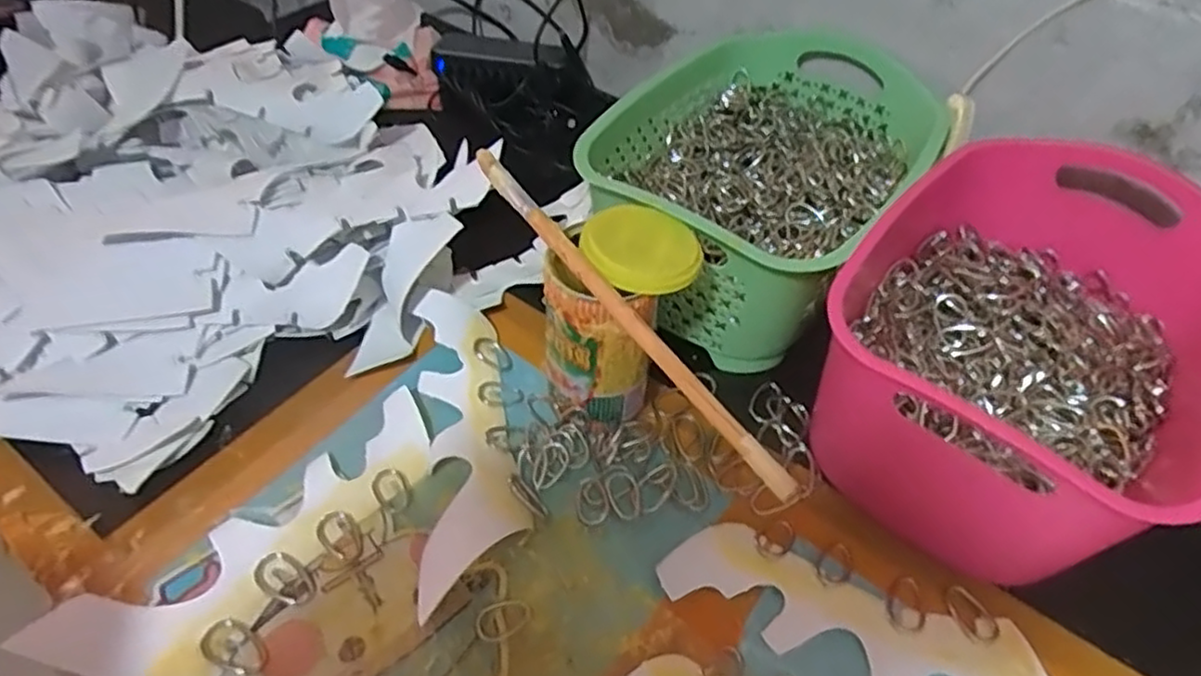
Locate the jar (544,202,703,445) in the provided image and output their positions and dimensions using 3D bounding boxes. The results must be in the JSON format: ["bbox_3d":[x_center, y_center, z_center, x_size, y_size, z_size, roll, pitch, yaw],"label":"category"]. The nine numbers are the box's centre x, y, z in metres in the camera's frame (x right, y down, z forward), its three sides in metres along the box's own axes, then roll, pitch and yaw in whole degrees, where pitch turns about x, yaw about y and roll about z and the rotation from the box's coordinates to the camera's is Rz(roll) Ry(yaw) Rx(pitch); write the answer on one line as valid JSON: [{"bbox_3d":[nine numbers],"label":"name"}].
[{"bbox_3d":[0.009,-0.006,0.417,0.074,0.133,0.067,13,49,7],"label":"jar"}]

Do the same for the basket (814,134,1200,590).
[{"bbox_3d":[0.253,0.004,0.431,0.188,0.123,0.260,34,55,23],"label":"basket"}]

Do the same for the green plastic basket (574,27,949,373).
[{"bbox_3d":[0.114,-0.113,0.519,0.188,0.106,0.270,30,53,21],"label":"green plastic basket"}]

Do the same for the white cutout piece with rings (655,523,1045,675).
[{"bbox_3d":[0.142,0.156,0.366,0.218,0.007,0.076,25,52,17],"label":"white cutout piece with rings"}]

